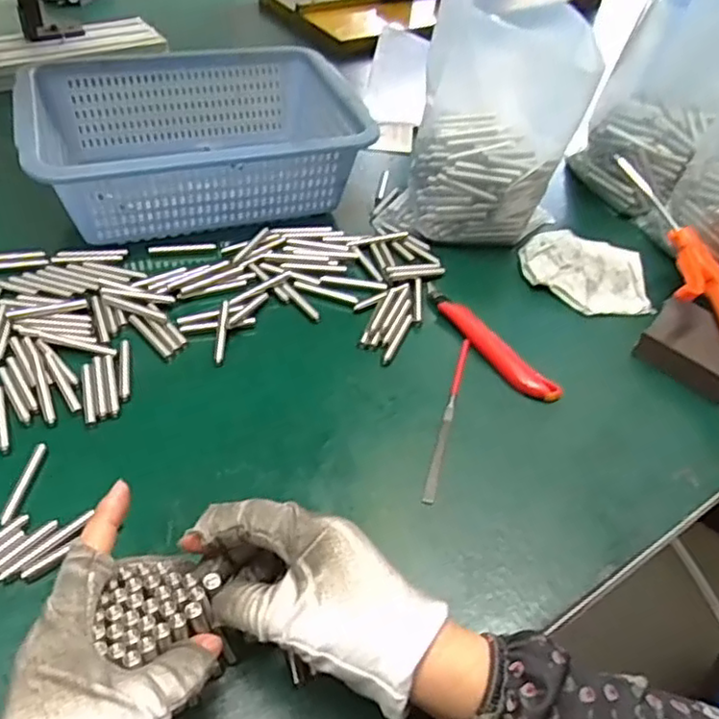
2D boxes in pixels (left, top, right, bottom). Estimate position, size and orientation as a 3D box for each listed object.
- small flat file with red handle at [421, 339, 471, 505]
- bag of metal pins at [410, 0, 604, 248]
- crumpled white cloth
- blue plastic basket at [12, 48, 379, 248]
[{"bbox_3d":[0.065,0.038,0.477,0.009,0.004,0.162,14,44,9],"label":"small flat file with red handle"},{"bbox_3d":[0.124,-0.208,0.594,0.138,0.214,0.088,4,44,-2],"label":"bag of metal pins"},{"bbox_3d":[0.207,-0.080,0.600,0.110,0.019,0.102,4,44,-2],"label":"crumpled white cloth"},{"bbox_3d":[-0.165,-0.225,0.658,0.296,0.093,0.230,-12,46,-17],"label":"blue plastic basket"}]

